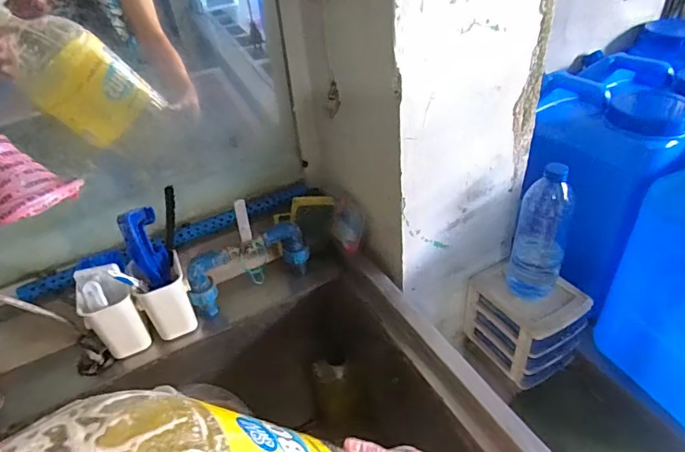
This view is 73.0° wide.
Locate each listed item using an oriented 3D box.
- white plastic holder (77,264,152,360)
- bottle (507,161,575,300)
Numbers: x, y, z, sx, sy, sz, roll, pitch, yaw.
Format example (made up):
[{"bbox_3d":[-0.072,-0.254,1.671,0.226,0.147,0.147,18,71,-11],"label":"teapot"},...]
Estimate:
[{"bbox_3d":[-0.332,0.124,0.671,0.069,0.138,0.055,-25,45,-18],"label":"white plastic holder"},{"bbox_3d":[0.312,0.018,0.729,0.080,0.225,0.060,15,47,23],"label":"bottle"}]

